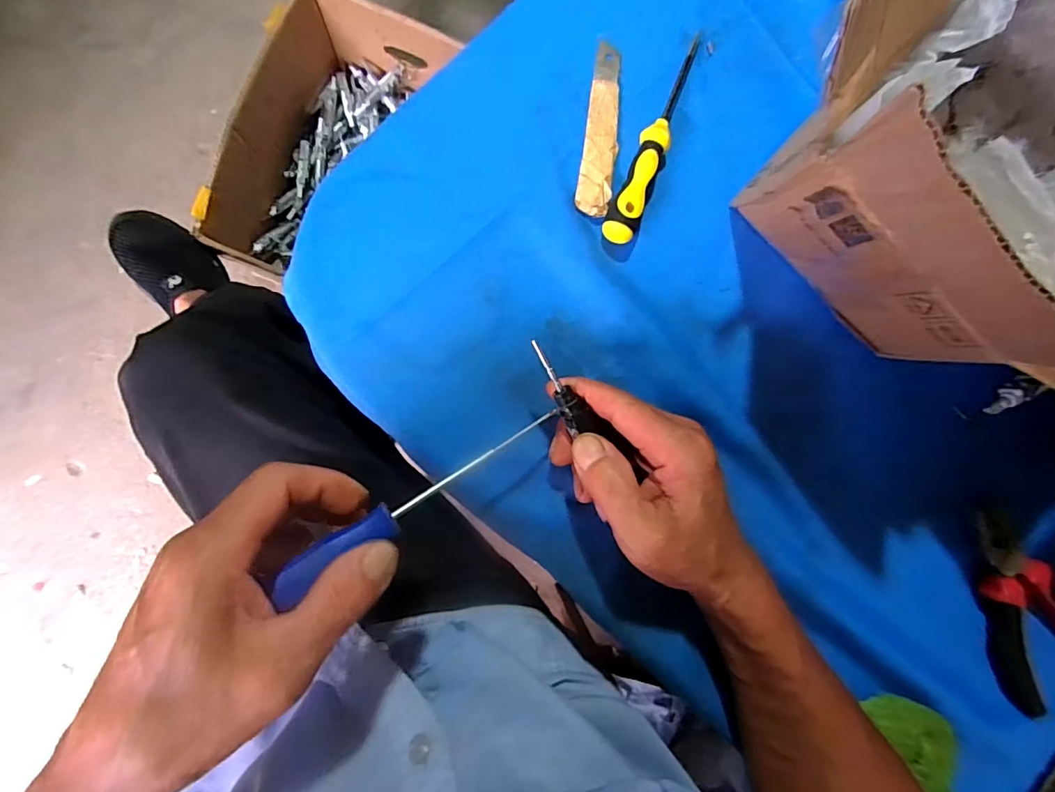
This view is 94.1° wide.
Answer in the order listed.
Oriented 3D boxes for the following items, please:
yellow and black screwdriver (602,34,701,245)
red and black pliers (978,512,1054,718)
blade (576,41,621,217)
[{"bbox_3d":[0.087,-0.169,0.324,0.022,0.019,0.150,25,86,-6],"label":"yellow and black screwdriver"},{"bbox_3d":[0.365,0.151,0.352,0.068,0.022,0.141,-12,90,-7],"label":"red and black pliers"},{"bbox_3d":[0.050,-0.177,0.325,0.022,0.006,0.114,9,88,-7],"label":"blade"}]

